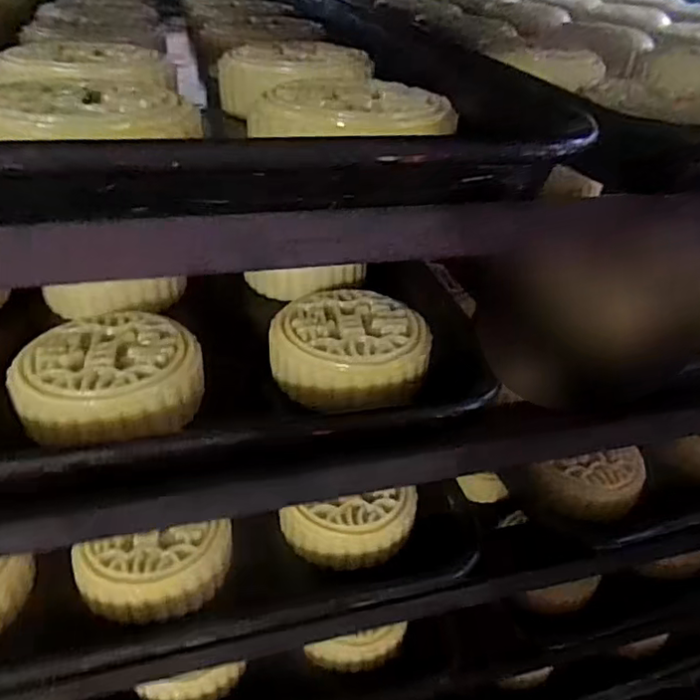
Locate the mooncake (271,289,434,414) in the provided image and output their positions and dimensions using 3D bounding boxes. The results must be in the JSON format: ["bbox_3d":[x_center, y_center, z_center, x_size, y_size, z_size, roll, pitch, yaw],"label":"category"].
[{"bbox_3d":[0.001,-0.001,0.268,0.067,0.022,0.065,3,34,-2],"label":"mooncake"}]

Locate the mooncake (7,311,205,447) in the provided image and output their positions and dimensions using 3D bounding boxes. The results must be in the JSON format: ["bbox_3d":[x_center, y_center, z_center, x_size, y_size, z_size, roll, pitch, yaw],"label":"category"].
[{"bbox_3d":[-0.097,0.010,0.242,0.068,0.020,0.068,3,34,-2],"label":"mooncake"}]

